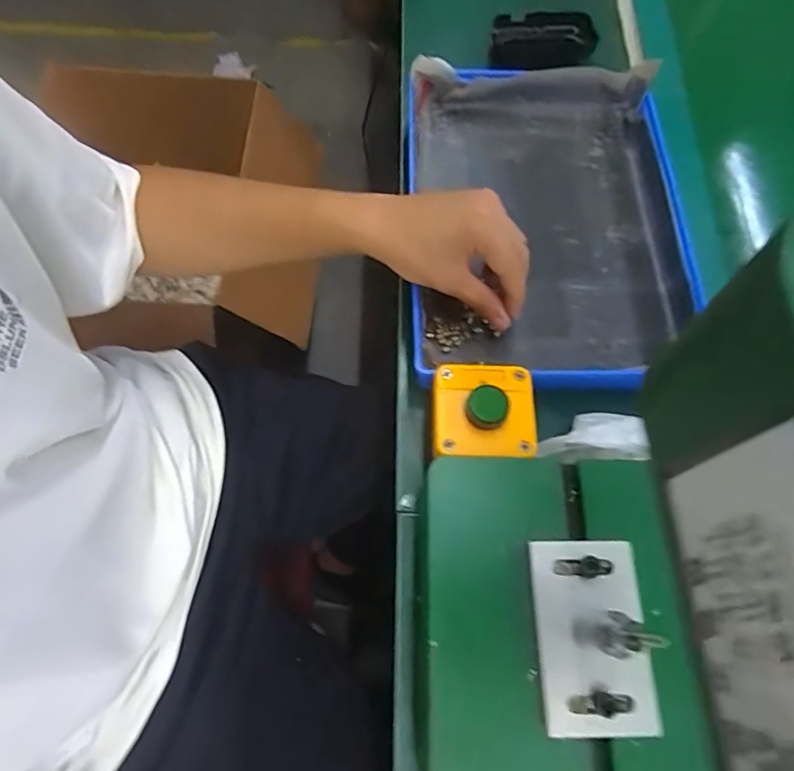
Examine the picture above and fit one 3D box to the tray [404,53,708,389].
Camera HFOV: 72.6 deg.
[{"bbox_3d":[0.133,-0.151,0.473,0.244,0.061,0.325,1,68,-3],"label":"tray"}]

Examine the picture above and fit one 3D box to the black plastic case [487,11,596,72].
[{"bbox_3d":[0.155,-0.367,0.585,0.110,0.039,0.055,6,68,-1],"label":"black plastic case"}]

